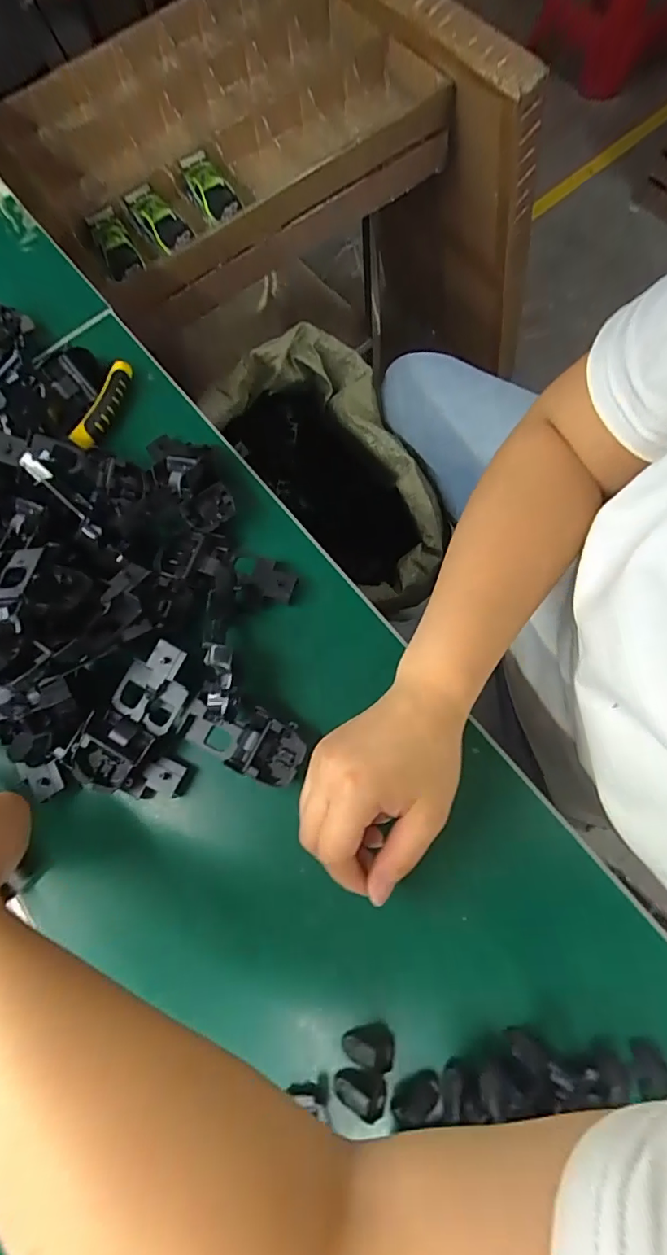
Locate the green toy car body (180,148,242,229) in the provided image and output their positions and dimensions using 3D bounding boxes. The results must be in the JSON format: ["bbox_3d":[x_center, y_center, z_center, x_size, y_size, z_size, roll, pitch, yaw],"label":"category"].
[{"bbox_3d":[-0.174,-0.615,0.692,0.052,0.030,0.132,-29,74,-4],"label":"green toy car body"}]

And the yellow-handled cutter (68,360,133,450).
[{"bbox_3d":[-0.187,-0.180,0.404,0.017,0.017,0.082,21,77,10],"label":"yellow-handled cutter"}]

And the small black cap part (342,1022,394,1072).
[{"bbox_3d":[0.020,0.235,0.277,0.028,0.016,0.016,11,76,8],"label":"small black cap part"}]

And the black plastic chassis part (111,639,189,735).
[{"bbox_3d":[-0.116,0.037,0.326,0.043,0.014,0.058,33,102,7],"label":"black plastic chassis part"}]

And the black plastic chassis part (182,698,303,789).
[{"bbox_3d":[-0.059,0.072,0.325,0.080,0.022,0.040,20,77,10],"label":"black plastic chassis part"}]

